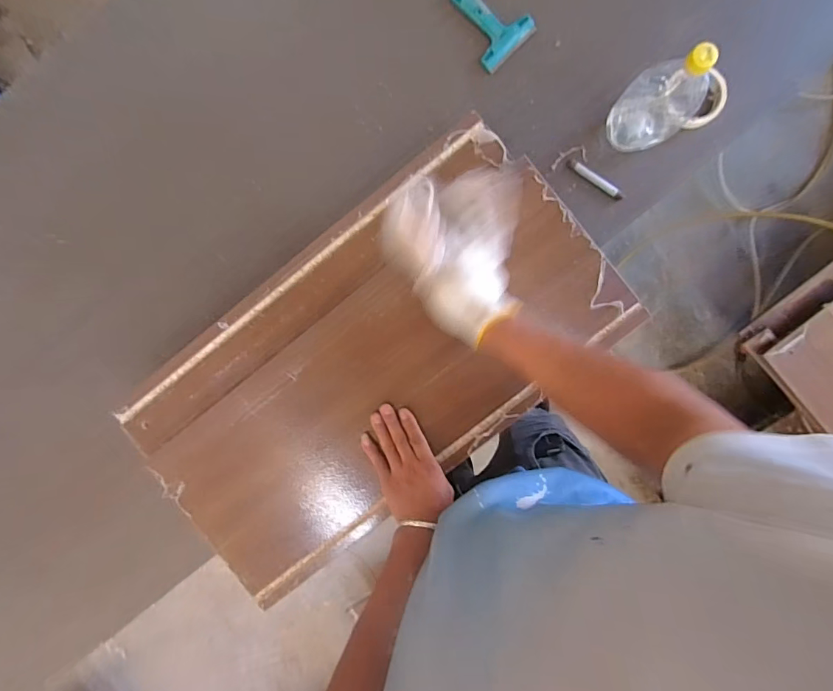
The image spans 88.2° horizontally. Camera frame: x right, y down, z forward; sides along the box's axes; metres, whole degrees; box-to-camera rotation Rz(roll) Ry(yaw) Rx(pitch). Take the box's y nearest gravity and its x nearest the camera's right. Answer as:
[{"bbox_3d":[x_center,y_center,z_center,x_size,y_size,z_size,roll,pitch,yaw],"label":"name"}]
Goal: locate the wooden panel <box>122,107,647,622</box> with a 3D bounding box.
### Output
[{"bbox_3d":[-0.066,0.024,0.610,0.671,0.039,0.363,-39,90,3],"label":"wooden panel"}]

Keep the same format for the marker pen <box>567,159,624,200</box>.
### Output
[{"bbox_3d":[0.288,-0.268,0.694,0.103,0.011,0.014,36,94,0],"label":"marker pen"}]

